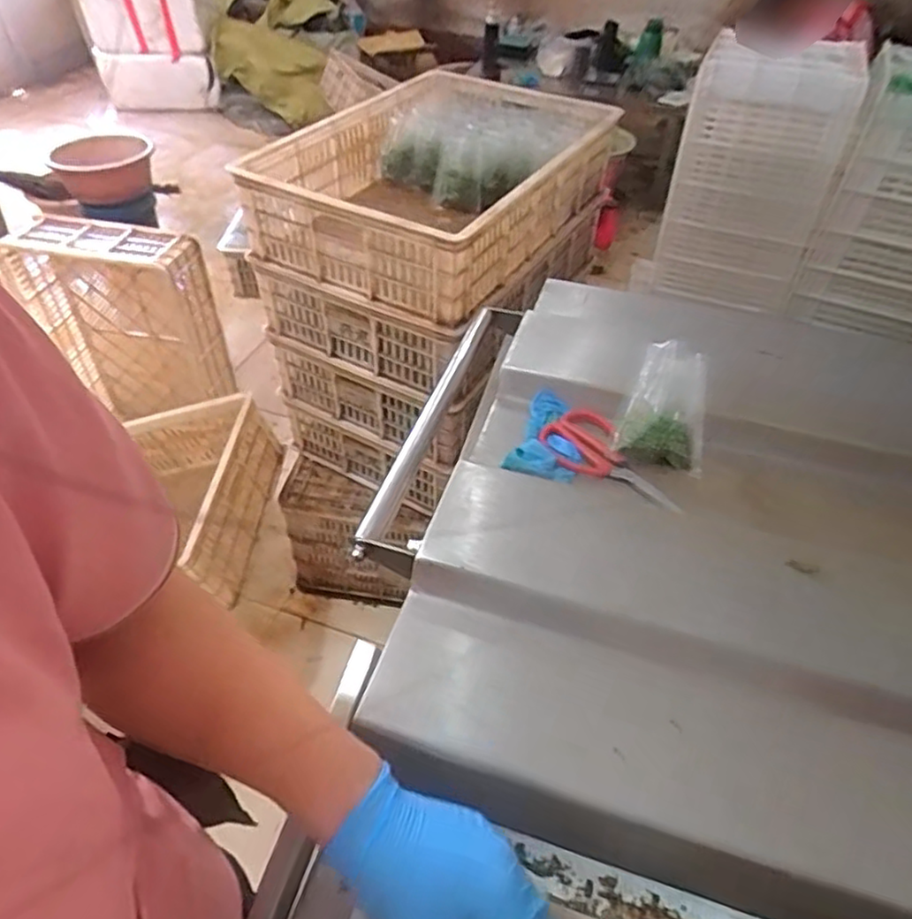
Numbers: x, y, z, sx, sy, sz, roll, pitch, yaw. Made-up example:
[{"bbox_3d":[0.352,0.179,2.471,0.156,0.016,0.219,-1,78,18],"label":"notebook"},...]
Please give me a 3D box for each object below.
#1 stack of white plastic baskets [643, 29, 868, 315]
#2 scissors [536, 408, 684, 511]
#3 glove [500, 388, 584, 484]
[{"bbox_3d":[0.658,-0.645,1.563,0.318,0.548,0.293,12,47,8],"label":"stack of white plastic baskets"},{"bbox_3d":[0.159,0.005,0.702,0.077,0.022,0.170,-26,53,-26],"label":"scissors"},{"bbox_3d":[0.101,-0.021,0.716,0.068,0.027,0.143,16,47,12],"label":"glove"}]

